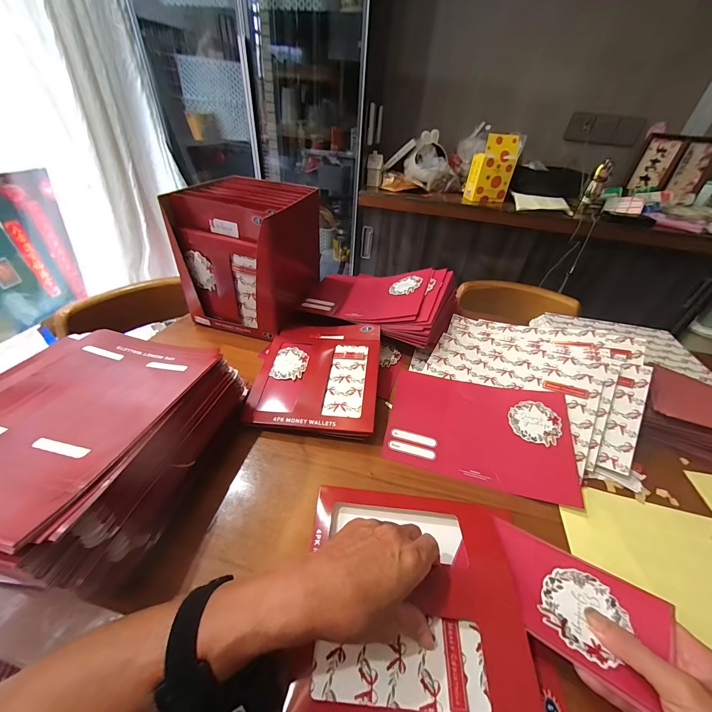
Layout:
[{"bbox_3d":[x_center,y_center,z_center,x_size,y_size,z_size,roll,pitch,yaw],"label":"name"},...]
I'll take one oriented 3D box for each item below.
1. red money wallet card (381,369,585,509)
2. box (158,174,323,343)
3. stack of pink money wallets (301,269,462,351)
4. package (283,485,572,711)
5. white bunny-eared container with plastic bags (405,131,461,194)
[{"bbox_3d":[0.181,0.107,0.450,0.255,0.009,0.163,10,52,11],"label":"red money wallet card"},{"bbox_3d":[-0.205,-0.198,0.603,0.198,0.224,0.208,13,41,9],"label":"box"},{"bbox_3d":[0.044,-0.127,0.623,0.296,0.093,0.174,22,43,19],"label":"stack of pink money wallets"},{"bbox_3d":[0.065,0.232,0.297,0.225,0.022,0.194,6,40,1],"label":"package"},{"bbox_3d":[0.310,-0.753,1.177,0.203,0.176,0.098,32,47,28],"label":"white bunny-eared container with plastic bags"}]

